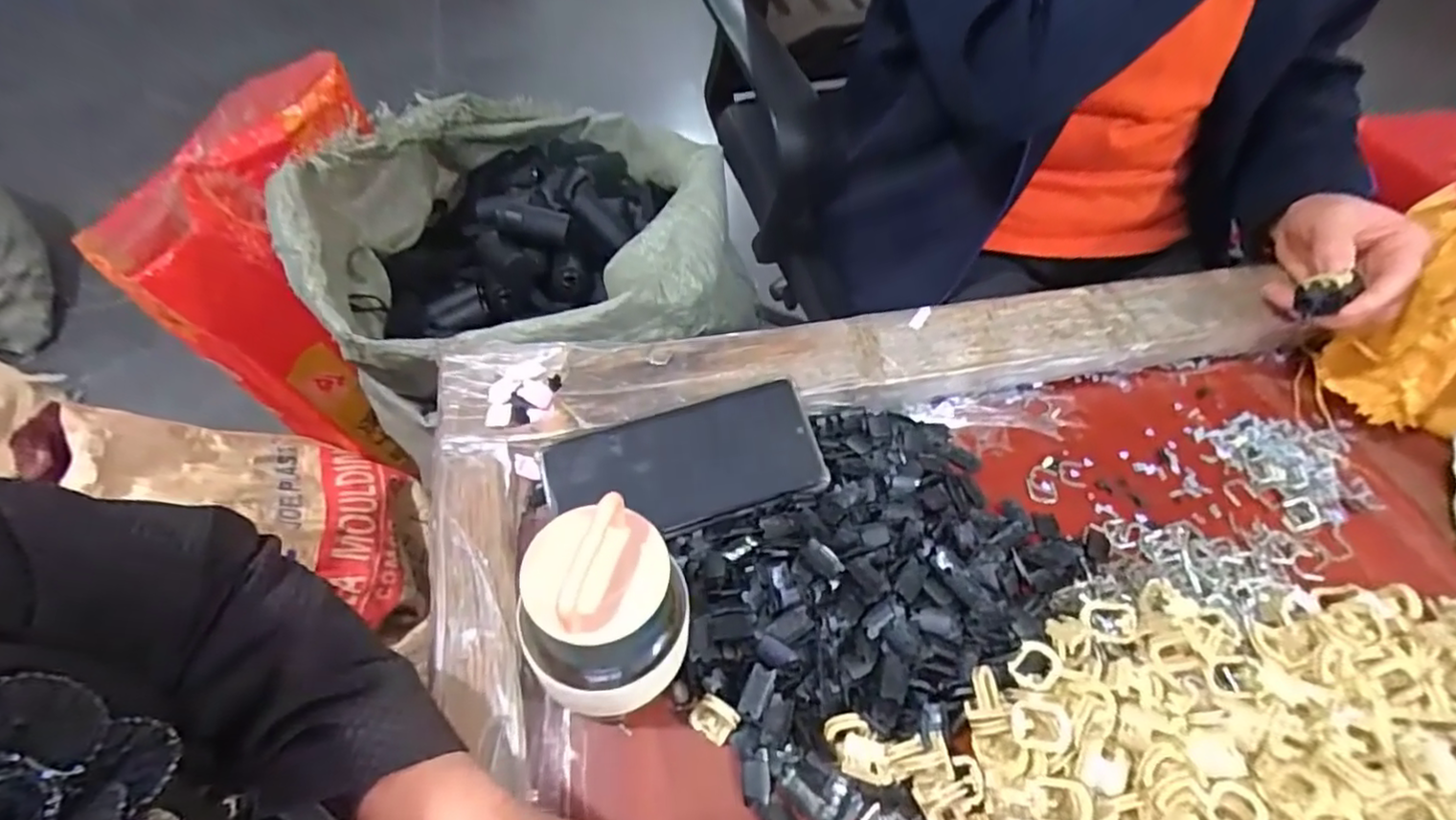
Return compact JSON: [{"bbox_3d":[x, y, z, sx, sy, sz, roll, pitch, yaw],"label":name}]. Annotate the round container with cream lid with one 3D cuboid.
[{"bbox_3d":[-0.057,0.091,0.291,0.068,0.106,0.065,-28,58,-22],"label":"round container with cream lid"}]

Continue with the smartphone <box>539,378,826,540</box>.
[{"bbox_3d":[-0.025,0.035,0.398,0.160,0.006,0.074,-16,75,-8],"label":"smartphone"}]

